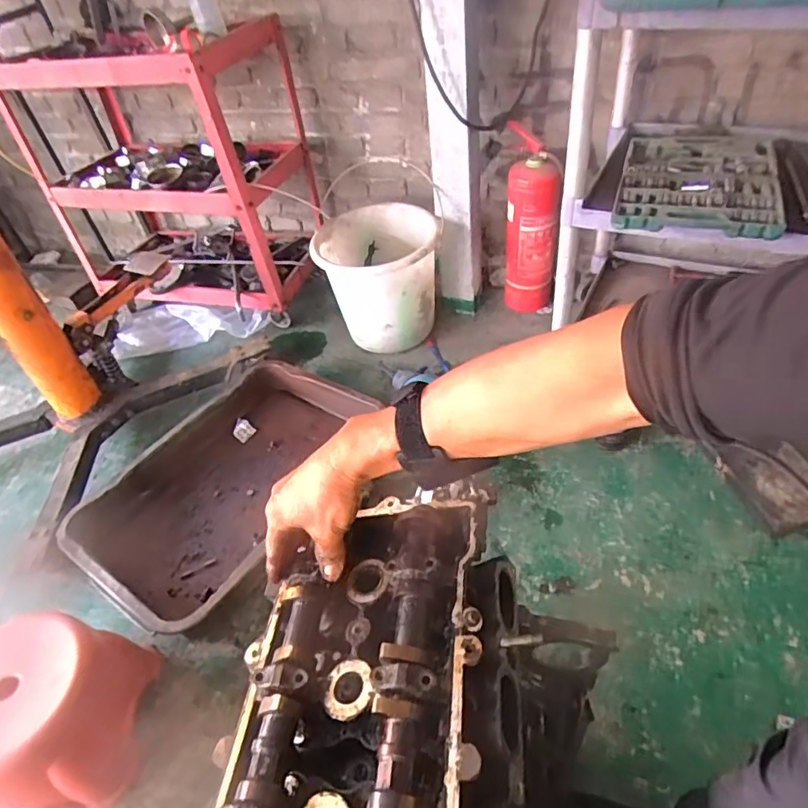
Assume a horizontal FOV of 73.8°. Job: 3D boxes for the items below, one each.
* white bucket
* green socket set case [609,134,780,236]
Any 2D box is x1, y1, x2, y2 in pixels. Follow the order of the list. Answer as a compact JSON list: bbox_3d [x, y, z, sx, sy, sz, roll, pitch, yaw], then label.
[{"bbox_3d":[-0.063,-0.335,1.478,0.317,0.316,0.317,-4,44,4],"label":"white bucket"},{"bbox_3d":[0.583,-0.446,1.078,0.279,0.052,0.376,10,47,19],"label":"green socket set case"}]

